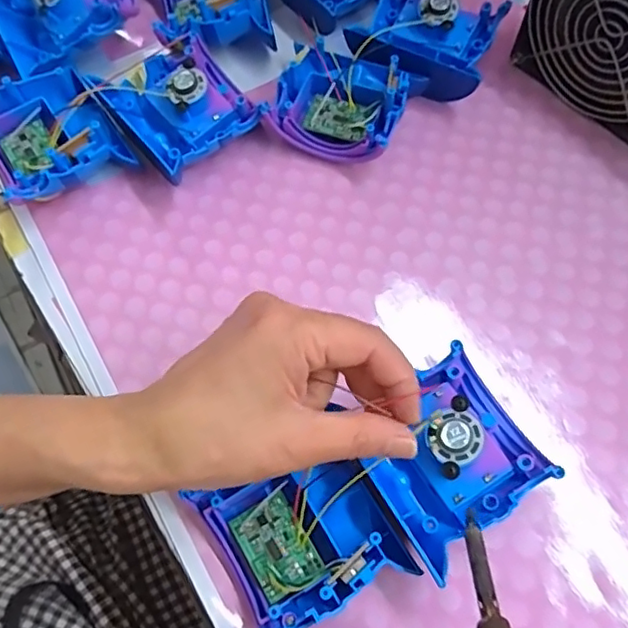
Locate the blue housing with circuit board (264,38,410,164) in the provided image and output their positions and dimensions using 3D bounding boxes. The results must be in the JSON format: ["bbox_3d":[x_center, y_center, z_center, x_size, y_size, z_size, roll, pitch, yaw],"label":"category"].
[{"bbox_3d":[0.020,-0.140,0.394,0.078,0.039,0.074,19,68,9],"label":"blue housing with circuit board"}]

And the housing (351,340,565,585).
[{"bbox_3d":[0.066,0.069,0.292,0.078,0.034,0.079,-31,69,-12],"label":"housing"}]

